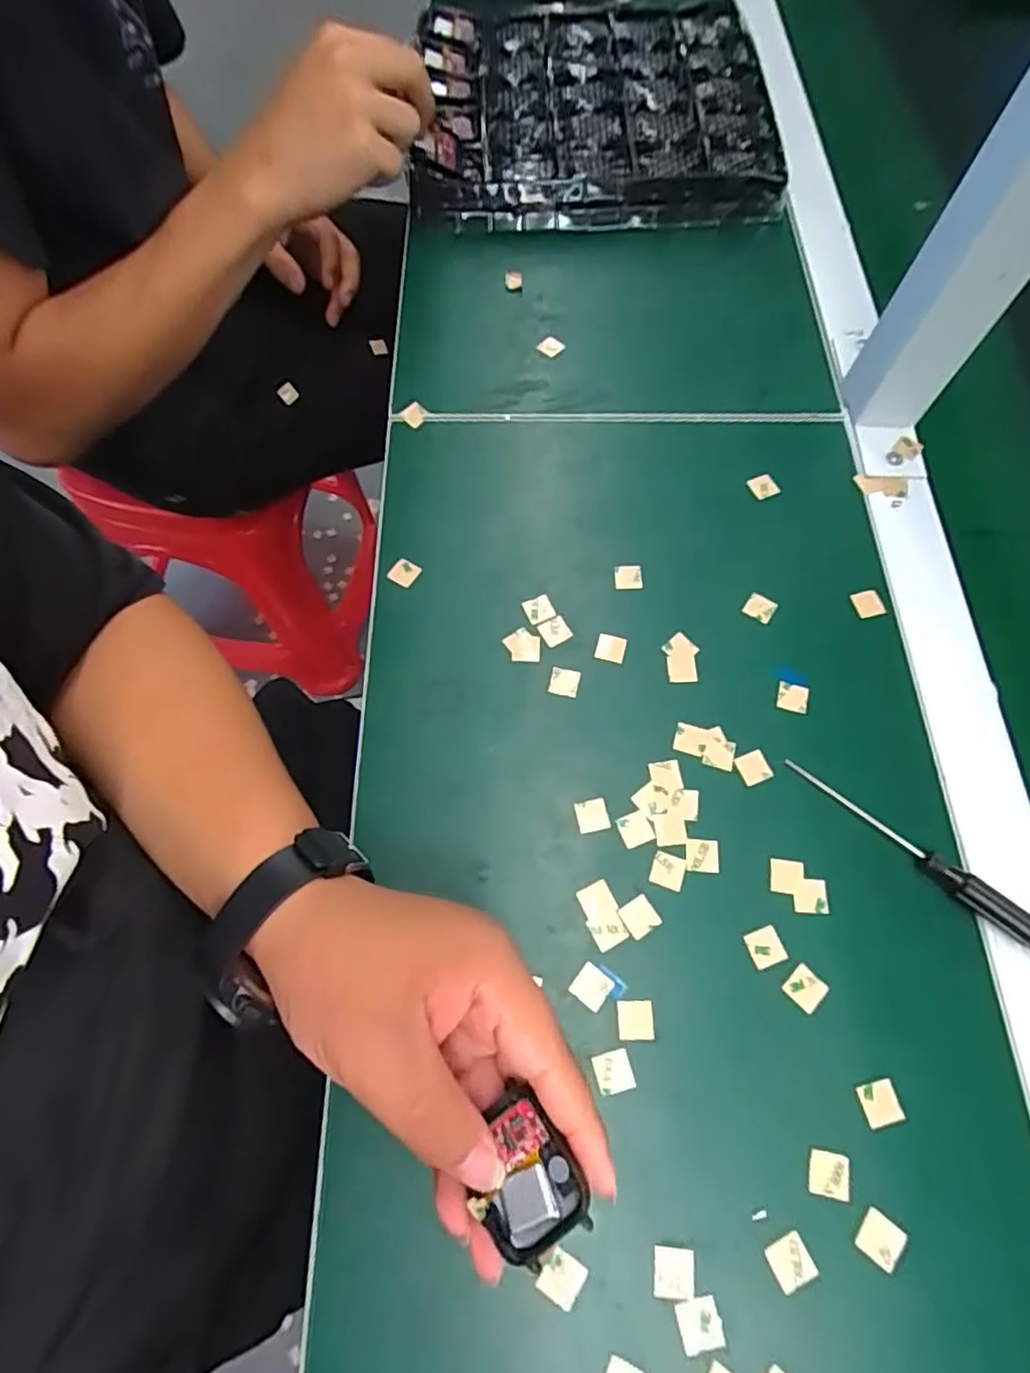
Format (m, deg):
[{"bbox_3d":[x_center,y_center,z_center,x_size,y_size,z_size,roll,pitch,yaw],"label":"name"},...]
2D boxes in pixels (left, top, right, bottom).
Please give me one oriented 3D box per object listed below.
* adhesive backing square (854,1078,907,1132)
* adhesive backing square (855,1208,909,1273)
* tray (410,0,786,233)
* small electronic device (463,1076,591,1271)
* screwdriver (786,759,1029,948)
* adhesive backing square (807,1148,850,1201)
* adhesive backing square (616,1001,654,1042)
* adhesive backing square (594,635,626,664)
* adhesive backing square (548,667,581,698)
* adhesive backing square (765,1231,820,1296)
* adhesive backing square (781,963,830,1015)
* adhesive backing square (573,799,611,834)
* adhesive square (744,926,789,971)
[{"bbox_3d":[0.155,0.177,0.270,0.017,0.004,0.016,-16,69,-2],"label":"adhesive backing square"},{"bbox_3d":[0.145,0.220,0.253,0.016,0.004,0.016,35,73,18],"label":"adhesive backing square"},{"bbox_3d":[0.061,-0.480,0.527,0.281,0.037,0.273,0,67,-1],"label":"tray"},{"bbox_3d":[0.002,0.168,0.218,0.035,0.013,0.043,-35,72,-14],"label":"small electronic device"},{"bbox_3d":[0.189,0.079,0.303,0.130,0.014,0.014,38,72,14],"label":"screwdriver"},{"bbox_3d":[0.129,0.200,0.261,0.016,0.004,0.015,10,65,8],"label":"adhesive backing square"},{"bbox_3d":[0.054,0.148,0.283,0.016,0.004,0.016,-2,67,0],"label":"adhesive backing square"},{"bbox_3d":[0.053,-0.021,0.353,0.016,0.004,0.015,14,68,5],"label":"adhesive backing square"},{"bbox_3d":[0.027,-0.003,0.345,0.015,0.004,0.015,13,68,5],"label":"adhesive backing square"},{"bbox_3d":[0.109,0.227,0.250,0.016,0.004,0.016,-22,70,-10],"label":"adhesive backing square"},{"bbox_3d":[0.131,0.136,0.287,0.016,0.004,0.016,-42,74,-13],"label":"adhesive backing square"},{"bbox_3d":[0.039,0.064,0.316,0.016,0.004,0.015,-10,68,-5],"label":"adhesive backing square"},{"bbox_3d":[0.116,0.121,0.294,0.016,0.004,0.016,-20,74,-7],"label":"adhesive square"}]

